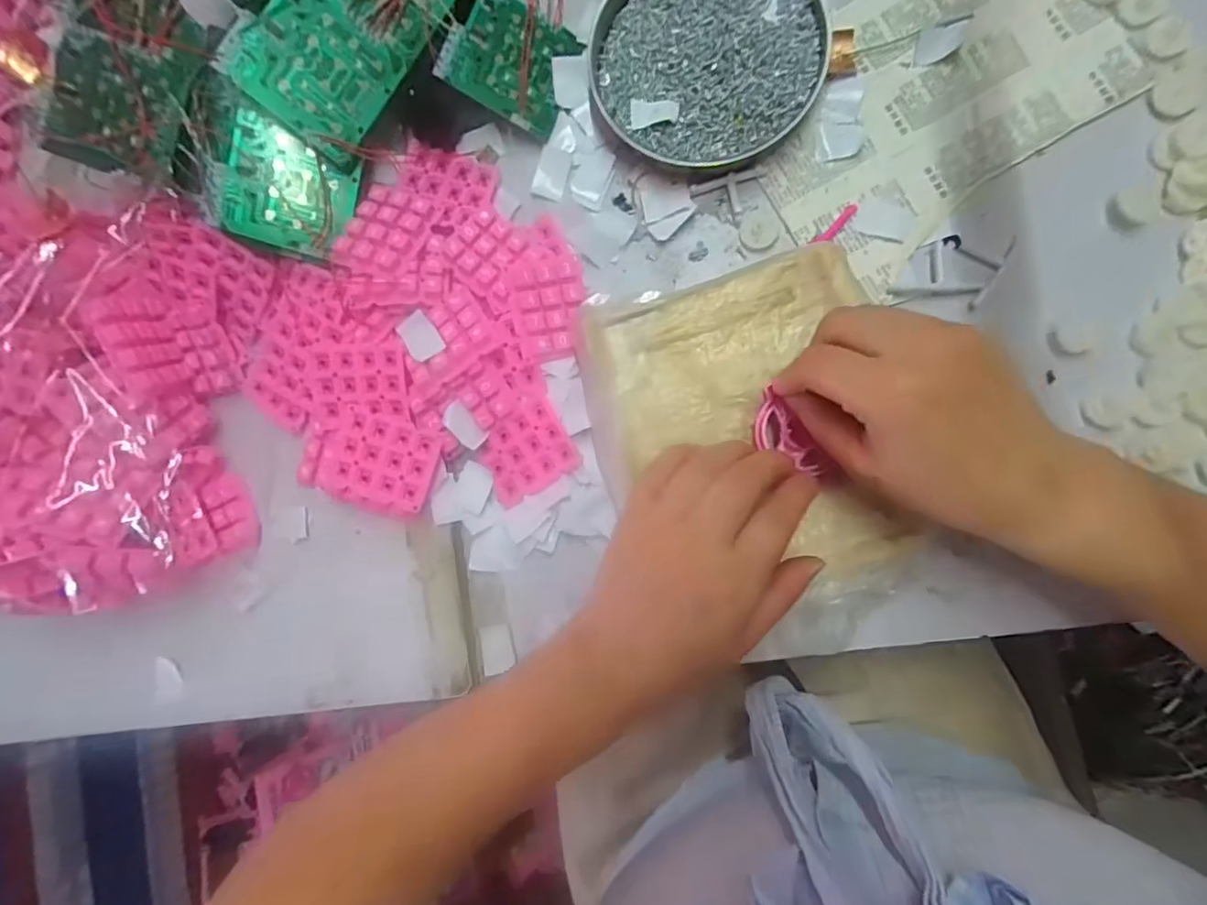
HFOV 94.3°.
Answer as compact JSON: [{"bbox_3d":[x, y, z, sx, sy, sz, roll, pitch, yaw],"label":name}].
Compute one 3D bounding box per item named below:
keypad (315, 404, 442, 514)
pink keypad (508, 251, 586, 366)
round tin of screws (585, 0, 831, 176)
[{"bbox_3d":[-0.135,0.006,0.339,0.063,0.015,0.054,15,90,8],"label":"keypad"},{"bbox_3d":[-0.032,-0.088,0.340,0.044,0.014,0.064,-11,97,-15],"label":"pink keypad"},{"bbox_3d":[0.060,-0.239,0.339,0.135,0.021,0.132,0,88,7],"label":"round tin of screws"}]

